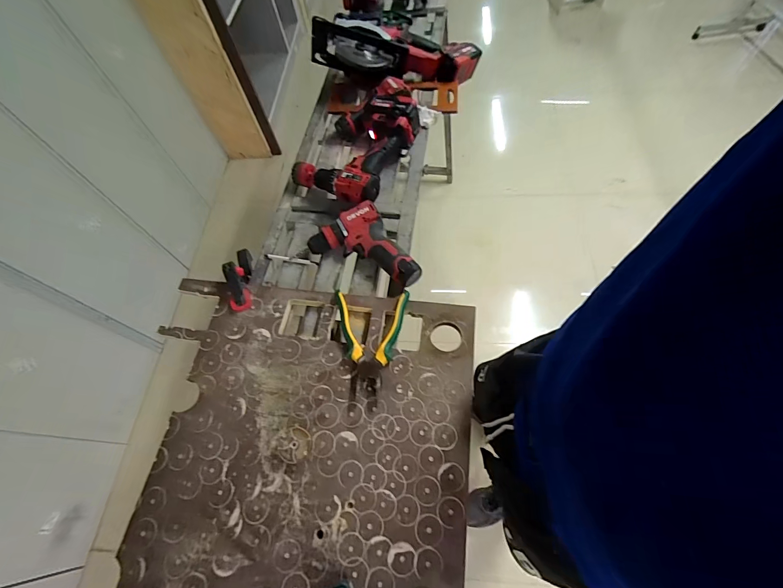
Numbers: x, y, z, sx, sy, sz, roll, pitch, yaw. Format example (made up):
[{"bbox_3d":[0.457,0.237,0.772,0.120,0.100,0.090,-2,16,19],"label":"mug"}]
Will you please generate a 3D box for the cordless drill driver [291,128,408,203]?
[{"bbox_3d":[-0.093,-0.283,0.757,0.196,0.077,0.190,19,65,14],"label":"cordless drill driver"}]

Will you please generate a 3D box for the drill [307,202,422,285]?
[{"bbox_3d":[-0.036,-0.100,0.666,0.219,0.057,0.119,21,65,15],"label":"drill"}]

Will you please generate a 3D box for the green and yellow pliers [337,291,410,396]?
[{"bbox_3d":[-0.030,0.076,0.571,0.118,0.029,0.168,-4,62,2],"label":"green and yellow pliers"}]

